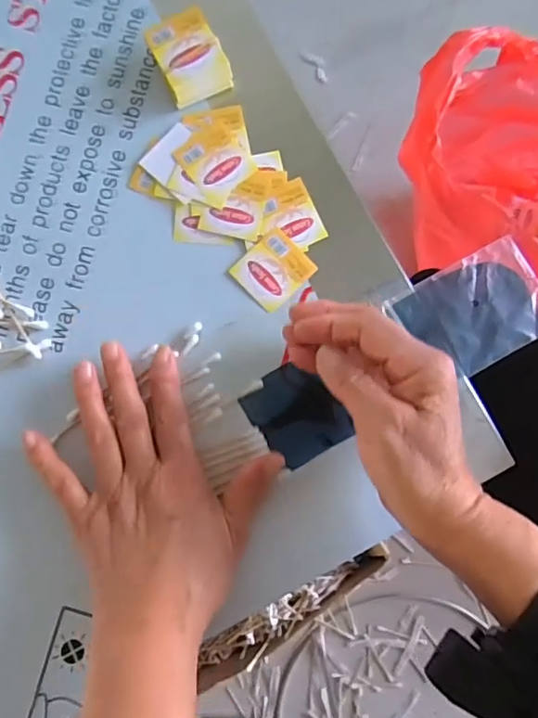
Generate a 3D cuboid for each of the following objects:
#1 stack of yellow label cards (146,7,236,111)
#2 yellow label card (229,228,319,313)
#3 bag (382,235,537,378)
[{"bbox_3d":[-0.051,-0.196,0.362,0.041,0.023,0.047,-26,85,-3],"label":"stack of yellow label cards"},{"bbox_3d":[0.002,-0.059,0.358,0.043,0.004,0.040,-43,86,-5],"label":"yellow label card"},{"bbox_3d":[0.132,-0.031,0.356,0.091,0.005,0.067,-29,85,-3],"label":"bag"}]

